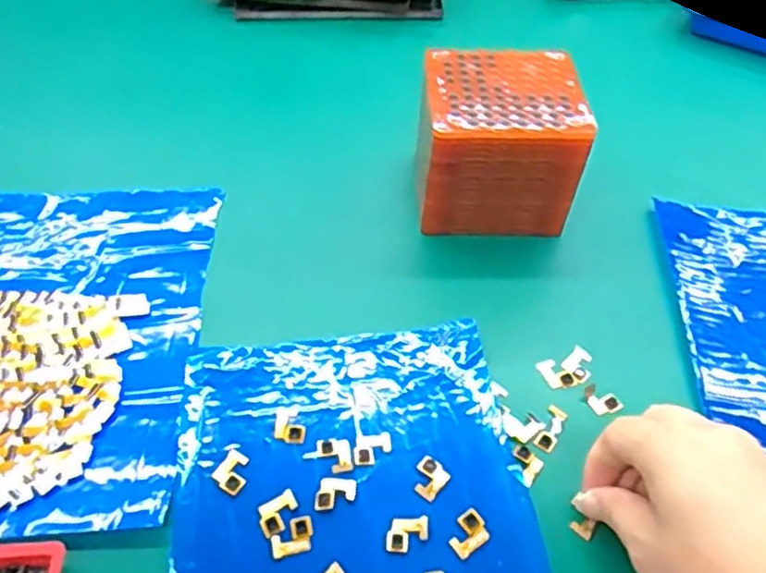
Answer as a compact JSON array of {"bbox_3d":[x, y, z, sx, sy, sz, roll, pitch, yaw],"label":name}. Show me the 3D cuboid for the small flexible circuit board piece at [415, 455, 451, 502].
[{"bbox_3d":[0.021,0.087,0.313,0.015,0.004,0.018,31,56,23],"label":"small flexible circuit board piece"}]

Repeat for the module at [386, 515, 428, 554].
[{"bbox_3d":[0.011,0.106,0.295,0.019,0.004,0.015,-3,50,-3],"label":"module"}]

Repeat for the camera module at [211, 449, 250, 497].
[{"bbox_3d":[-0.069,0.084,0.313,0.015,0.004,0.019,23,53,18],"label":"camera module"}]

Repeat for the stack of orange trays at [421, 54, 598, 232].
[{"bbox_3d":[0.070,-0.086,0.421,0.093,0.081,0.090,4,49,2],"label":"stack of orange trays"}]

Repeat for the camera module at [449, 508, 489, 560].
[{"bbox_3d":[0.037,0.108,0.297,0.018,0.004,0.015,-29,56,-23],"label":"camera module"}]

